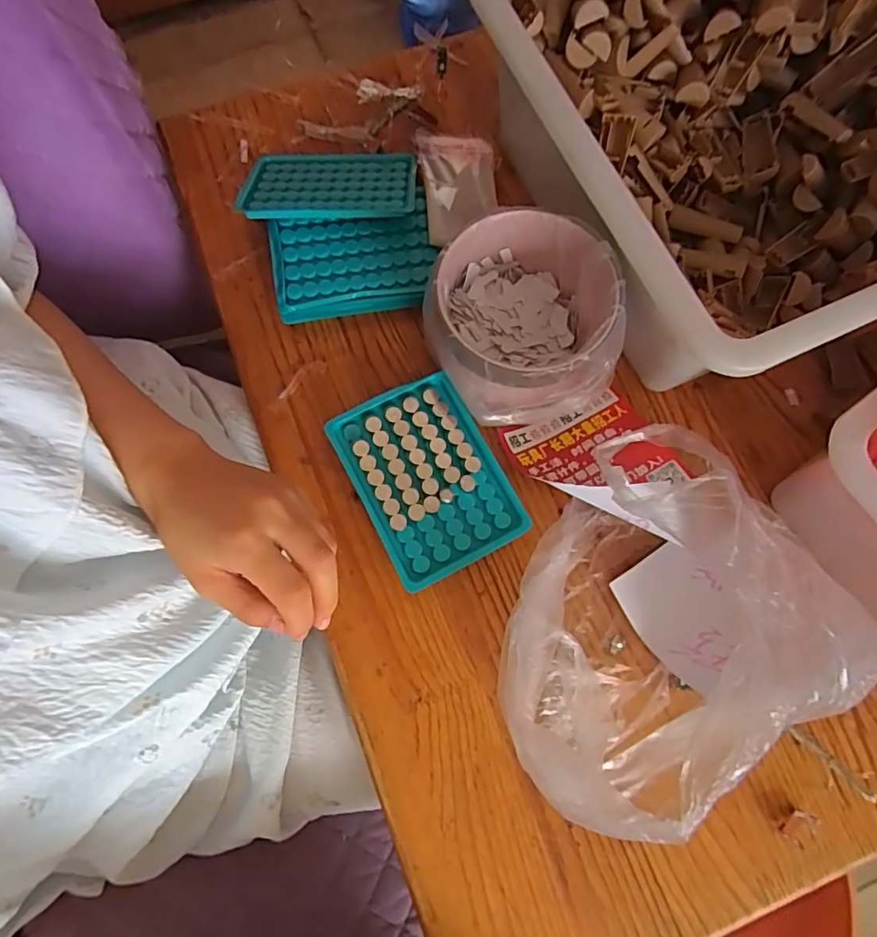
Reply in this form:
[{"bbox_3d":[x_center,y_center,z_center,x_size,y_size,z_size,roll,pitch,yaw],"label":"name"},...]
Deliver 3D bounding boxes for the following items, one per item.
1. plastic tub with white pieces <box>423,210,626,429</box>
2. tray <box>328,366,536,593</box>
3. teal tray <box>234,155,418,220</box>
[{"bbox_3d":[0.058,-0.099,0.378,0.116,0.071,0.125,0,76,-2],"label":"plastic tub with white pieces"},{"bbox_3d":[-0.008,0.007,0.388,0.095,0.019,0.131,-27,78,-8],"label":"tray"},{"bbox_3d":[-0.085,-0.221,0.432,0.130,0.011,0.090,-2,53,-1],"label":"teal tray"}]

